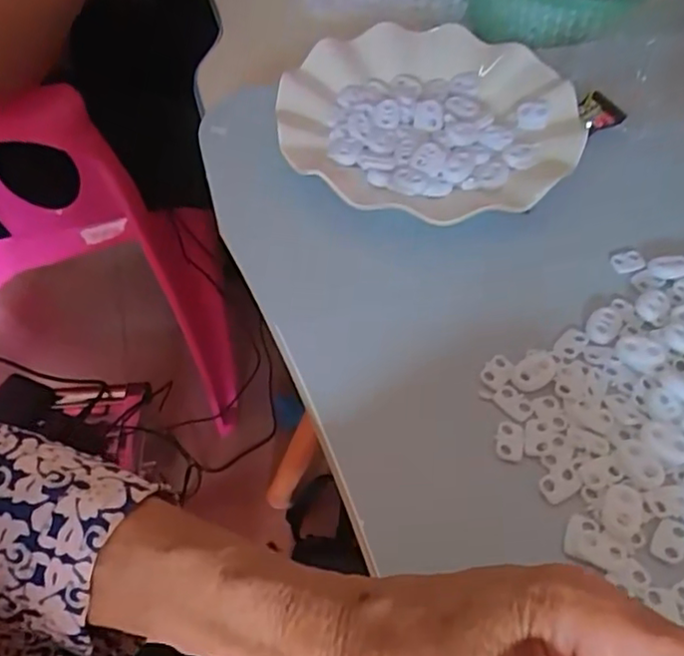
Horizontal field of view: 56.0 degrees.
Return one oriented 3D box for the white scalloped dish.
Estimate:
[{"bbox_3d":[0.052,-0.129,0.391,0.175,0.020,0.170,1,53,-1],"label":"white scalloped dish"}]

